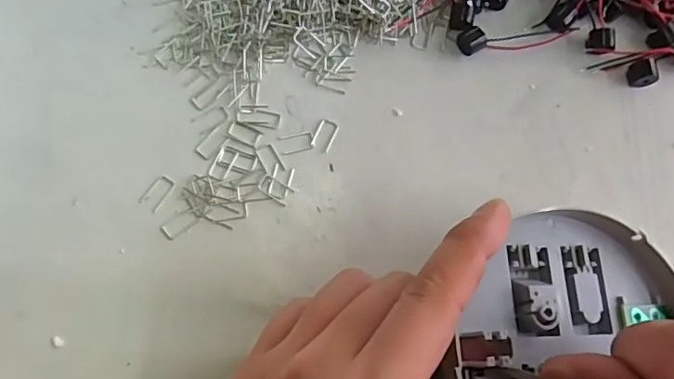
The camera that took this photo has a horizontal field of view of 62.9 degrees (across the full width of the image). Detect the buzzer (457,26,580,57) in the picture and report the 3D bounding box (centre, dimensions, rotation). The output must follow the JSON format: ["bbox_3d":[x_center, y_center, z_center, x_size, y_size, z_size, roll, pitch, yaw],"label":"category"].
[{"bbox_3d":[0.088,-0.075,0.268,0.058,0.009,0.011,-9,74,-4],"label":"buzzer"}]

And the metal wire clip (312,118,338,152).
[{"bbox_3d":[-0.005,-0.025,0.255,0.009,0.004,0.015,23,75,3],"label":"metal wire clip"}]

